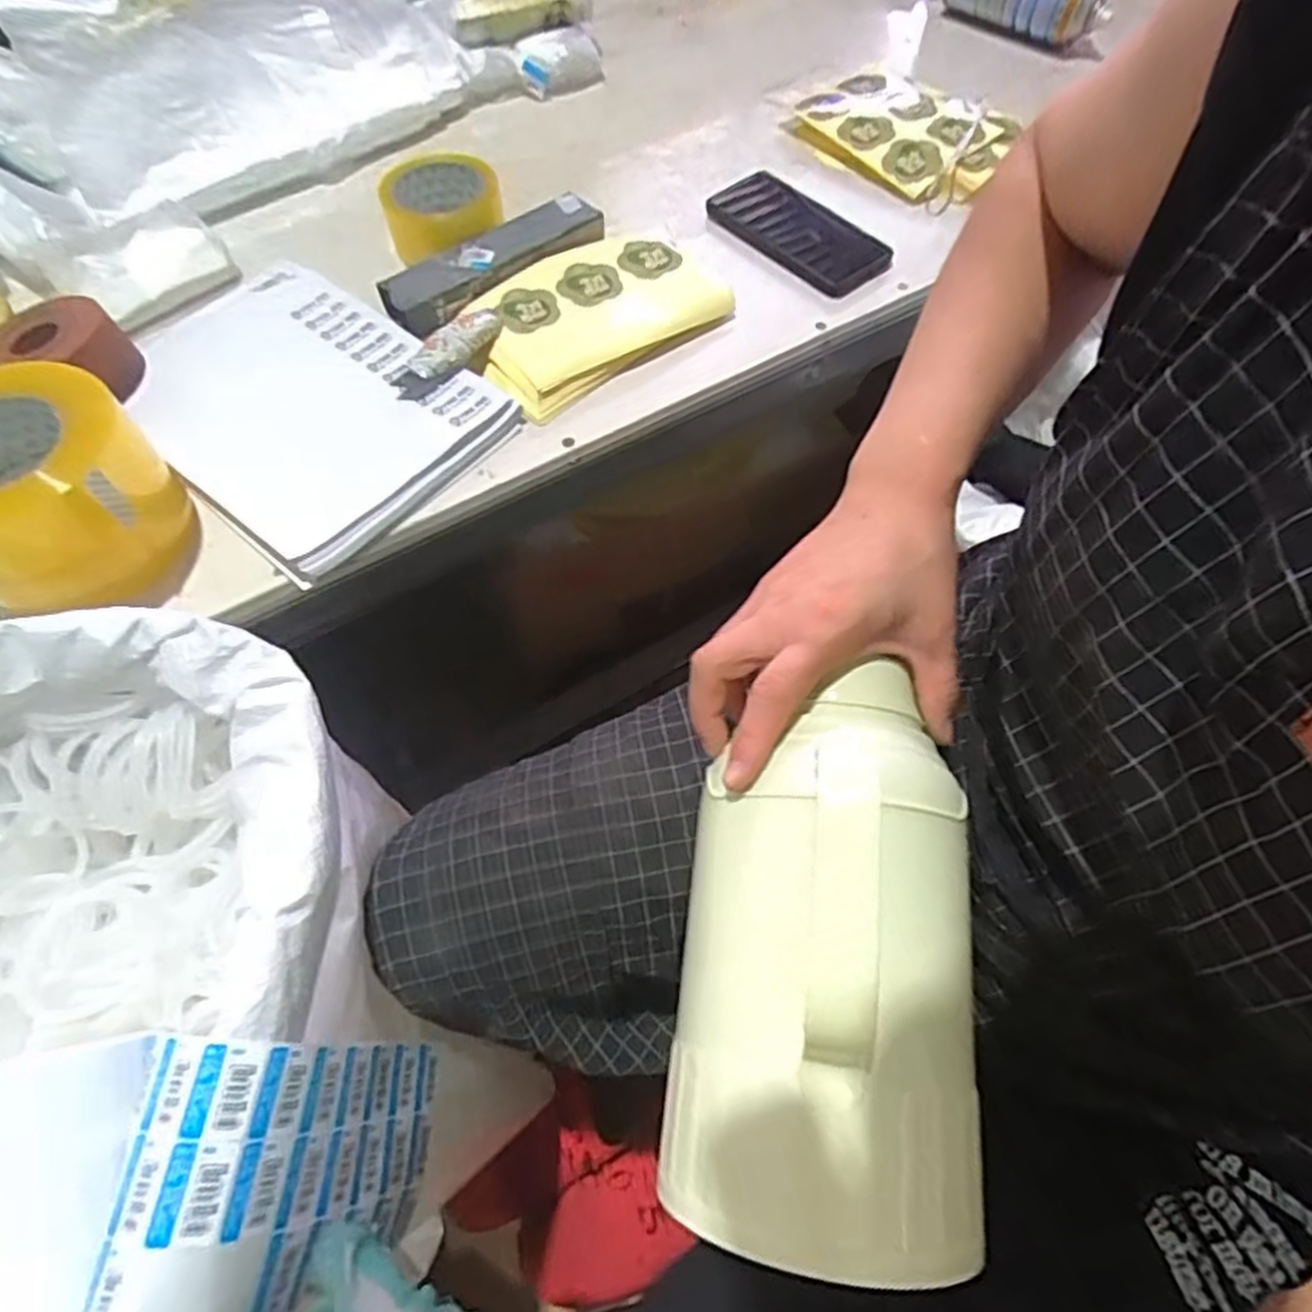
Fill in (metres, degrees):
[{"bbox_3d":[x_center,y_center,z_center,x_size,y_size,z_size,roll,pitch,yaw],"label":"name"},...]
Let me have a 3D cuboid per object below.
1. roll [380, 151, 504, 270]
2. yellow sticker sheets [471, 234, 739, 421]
[{"bbox_3d":[-0.192,-0.405,0.694,0.099,0.053,0.108,-8,62,-4],"label":"roll"},{"bbox_3d":[-0.057,-0.288,0.634,0.214,0.018,0.142,-36,67,-17],"label":"yellow sticker sheets"}]

